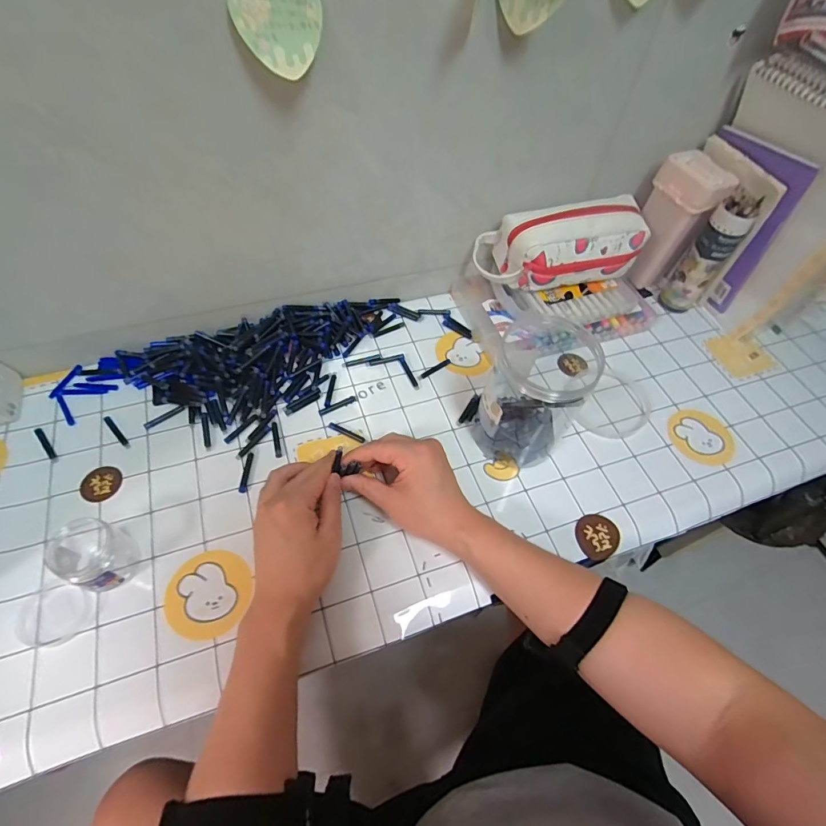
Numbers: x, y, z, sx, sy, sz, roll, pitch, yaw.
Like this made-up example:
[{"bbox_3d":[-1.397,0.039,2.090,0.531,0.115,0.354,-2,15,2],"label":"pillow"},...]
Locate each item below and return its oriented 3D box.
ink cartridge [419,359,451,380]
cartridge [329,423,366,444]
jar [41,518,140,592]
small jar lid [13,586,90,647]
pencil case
[{"bbox_3d":[0.028,-0.058,0.586,0.052,0.004,0.007,-31,65,-22],"label":"ink cartridge"},{"bbox_3d":[-0.077,0.023,0.525,0.046,0.004,0.009,25,59,11],"label":"cartridge"},{"bbox_3d":[-0.291,0.125,0.403,0.070,0.045,0.054,25,59,11],"label":"jar"},{"bbox_3d":[-0.319,0.179,0.398,0.055,0.009,0.049,0,57,-5],"label":"small jar lid"},{"bbox_3d":[0.192,-0.221,0.583,0.206,0.091,0.093,-10,58,-11],"label":"pencil case"}]

